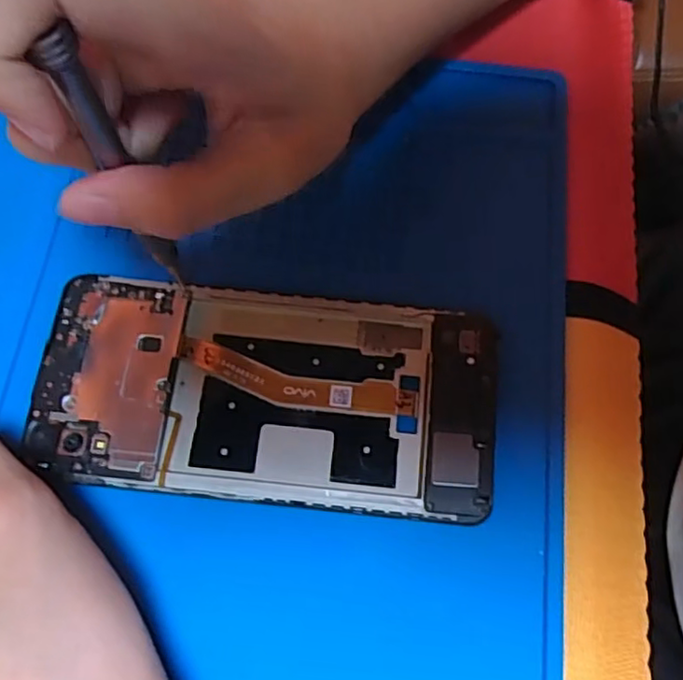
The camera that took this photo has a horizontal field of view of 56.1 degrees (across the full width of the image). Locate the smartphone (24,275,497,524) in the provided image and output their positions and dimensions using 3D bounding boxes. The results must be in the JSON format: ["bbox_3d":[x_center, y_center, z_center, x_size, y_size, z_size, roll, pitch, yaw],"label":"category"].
[{"bbox_3d":[-0.025,0.017,0.213,0.148,0.008,0.070,6,70,1],"label":"smartphone"}]

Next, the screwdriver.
[{"bbox_3d":[-0.056,-0.041,0.176,0.006,0.107,0.008,20,68,10],"label":"screwdriver"}]

